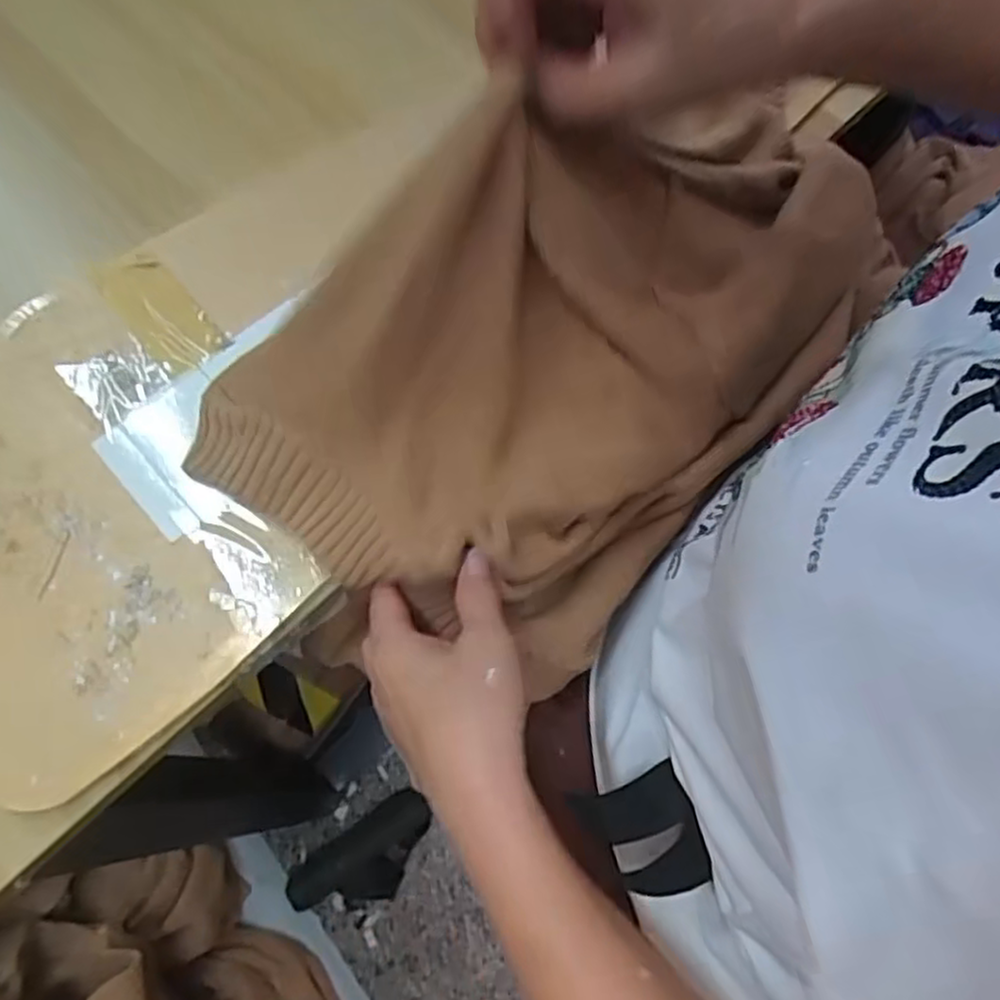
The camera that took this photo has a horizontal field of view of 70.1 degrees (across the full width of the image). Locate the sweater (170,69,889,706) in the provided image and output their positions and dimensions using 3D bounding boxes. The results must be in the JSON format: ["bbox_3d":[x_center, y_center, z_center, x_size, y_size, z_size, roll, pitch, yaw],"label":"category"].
[{"bbox_3d":[0.039,-0.101,0.357,0.231,0.153,0.347,35,74,12],"label":"sweater"}]

